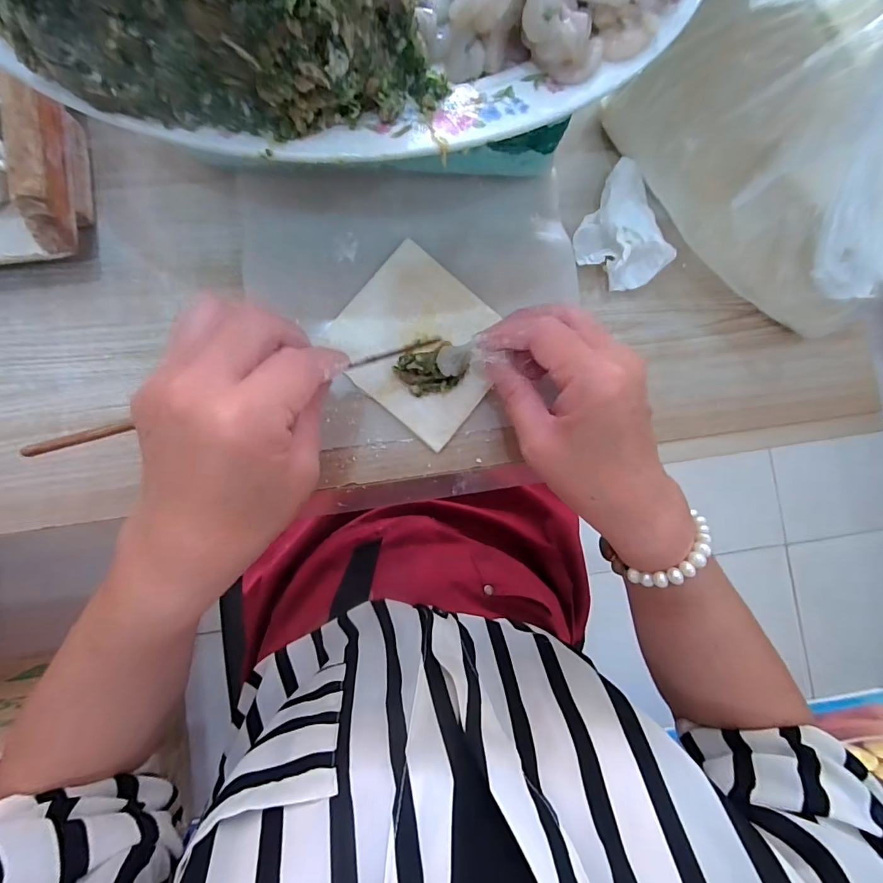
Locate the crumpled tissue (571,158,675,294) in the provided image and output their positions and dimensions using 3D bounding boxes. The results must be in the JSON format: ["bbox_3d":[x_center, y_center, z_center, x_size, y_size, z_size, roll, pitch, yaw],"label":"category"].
[{"bbox_3d":[0.119,-0.132,0.286,0.057,0.027,0.060,30,83,-2],"label":"crumpled tissue"}]

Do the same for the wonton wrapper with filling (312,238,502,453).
[{"bbox_3d":[-0.011,-0.062,0.274,0.099,0.016,0.090,40,83,-1],"label":"wonton wrapper with filling"}]

